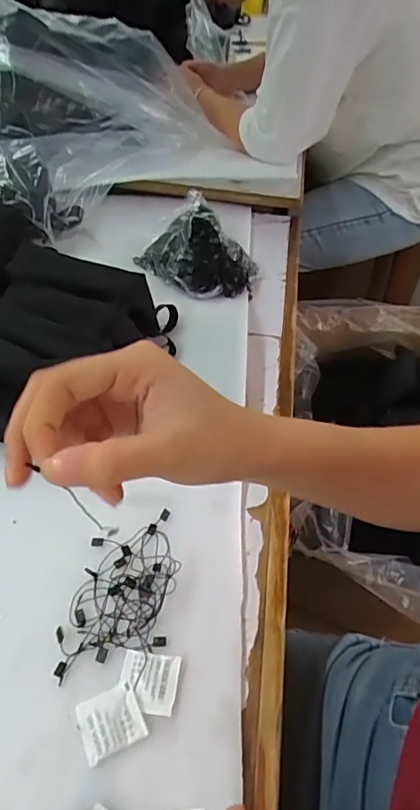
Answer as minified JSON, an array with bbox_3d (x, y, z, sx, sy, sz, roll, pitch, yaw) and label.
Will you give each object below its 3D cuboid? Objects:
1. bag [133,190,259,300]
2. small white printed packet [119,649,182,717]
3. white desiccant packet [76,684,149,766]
[{"bbox_3d":[-0.013,-0.216,0.701,0.118,0.069,0.159,-32,56,-28],"label":"bag"},{"bbox_3d":[-0.045,0.202,0.366,0.041,0.004,0.040,8,47,4],"label":"small white printed packet"},{"bbox_3d":[-0.069,0.220,0.348,0.041,0.004,0.039,-18,51,-19],"label":"white desiccant packet"}]

